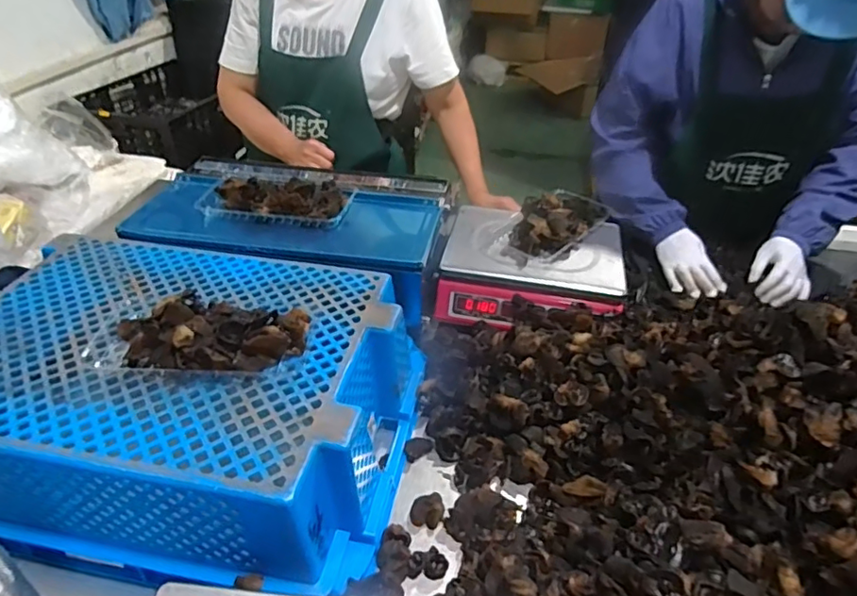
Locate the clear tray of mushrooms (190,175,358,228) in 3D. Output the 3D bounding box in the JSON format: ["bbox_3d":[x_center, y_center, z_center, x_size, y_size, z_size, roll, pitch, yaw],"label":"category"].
[{"bbox_3d":[-0.245,-0.156,0.905,0.236,0.057,0.099,8,38,9],"label":"clear tray of mushrooms"}]

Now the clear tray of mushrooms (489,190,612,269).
[{"bbox_3d":[0.210,-0.130,0.962,0.220,0.053,0.126,-30,46,-34],"label":"clear tray of mushrooms"}]

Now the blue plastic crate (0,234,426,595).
[{"bbox_3d":[-0.299,0.110,0.691,0.543,0.156,0.386,8,38,10],"label":"blue plastic crate"}]

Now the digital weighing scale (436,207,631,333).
[{"bbox_3d":[0.178,-0.053,0.969,0.286,0.083,0.286,8,38,9],"label":"digital weighing scale"}]

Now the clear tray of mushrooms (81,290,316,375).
[{"bbox_3d":[-0.258,0.027,0.639,0.243,0.049,0.134,6,37,8],"label":"clear tray of mushrooms"}]

